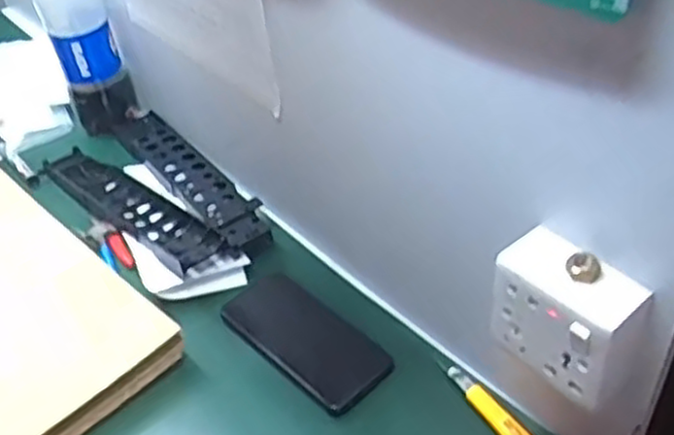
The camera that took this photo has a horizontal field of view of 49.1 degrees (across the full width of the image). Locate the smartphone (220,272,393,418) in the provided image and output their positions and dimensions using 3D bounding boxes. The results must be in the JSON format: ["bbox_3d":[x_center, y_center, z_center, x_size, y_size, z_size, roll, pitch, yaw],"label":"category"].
[{"bbox_3d":[-0.032,0.115,0.705,0.083,0.015,0.174,-34,49,-29],"label":"smartphone"}]

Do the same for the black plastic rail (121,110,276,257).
[{"bbox_3d":[-0.175,-0.055,0.865,0.059,0.023,0.318,-27,46,-24],"label":"black plastic rail"}]

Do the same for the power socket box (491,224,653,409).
[{"bbox_3d":[0.148,0.066,0.479,0.092,0.088,0.048,31,52,34],"label":"power socket box"}]

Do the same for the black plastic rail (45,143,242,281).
[{"bbox_3d":[-0.235,-0.018,0.823,0.304,0.033,0.061,31,52,34],"label":"black plastic rail"}]

